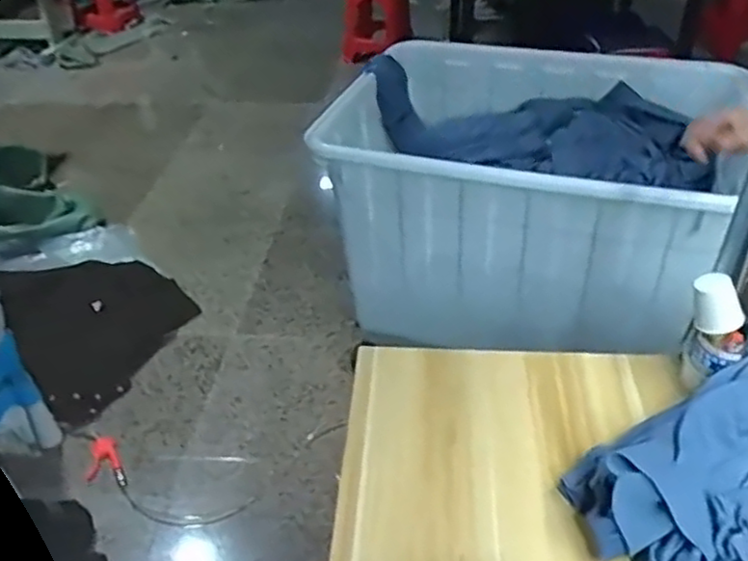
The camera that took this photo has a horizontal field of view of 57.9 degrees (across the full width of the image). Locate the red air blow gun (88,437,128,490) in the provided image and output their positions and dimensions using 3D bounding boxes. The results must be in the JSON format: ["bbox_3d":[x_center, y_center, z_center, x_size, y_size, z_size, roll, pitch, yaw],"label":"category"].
[{"bbox_3d":[-0.709,0.485,1.777,0.087,0.033,0.169,-19,39,-21],"label":"red air blow gun"}]

